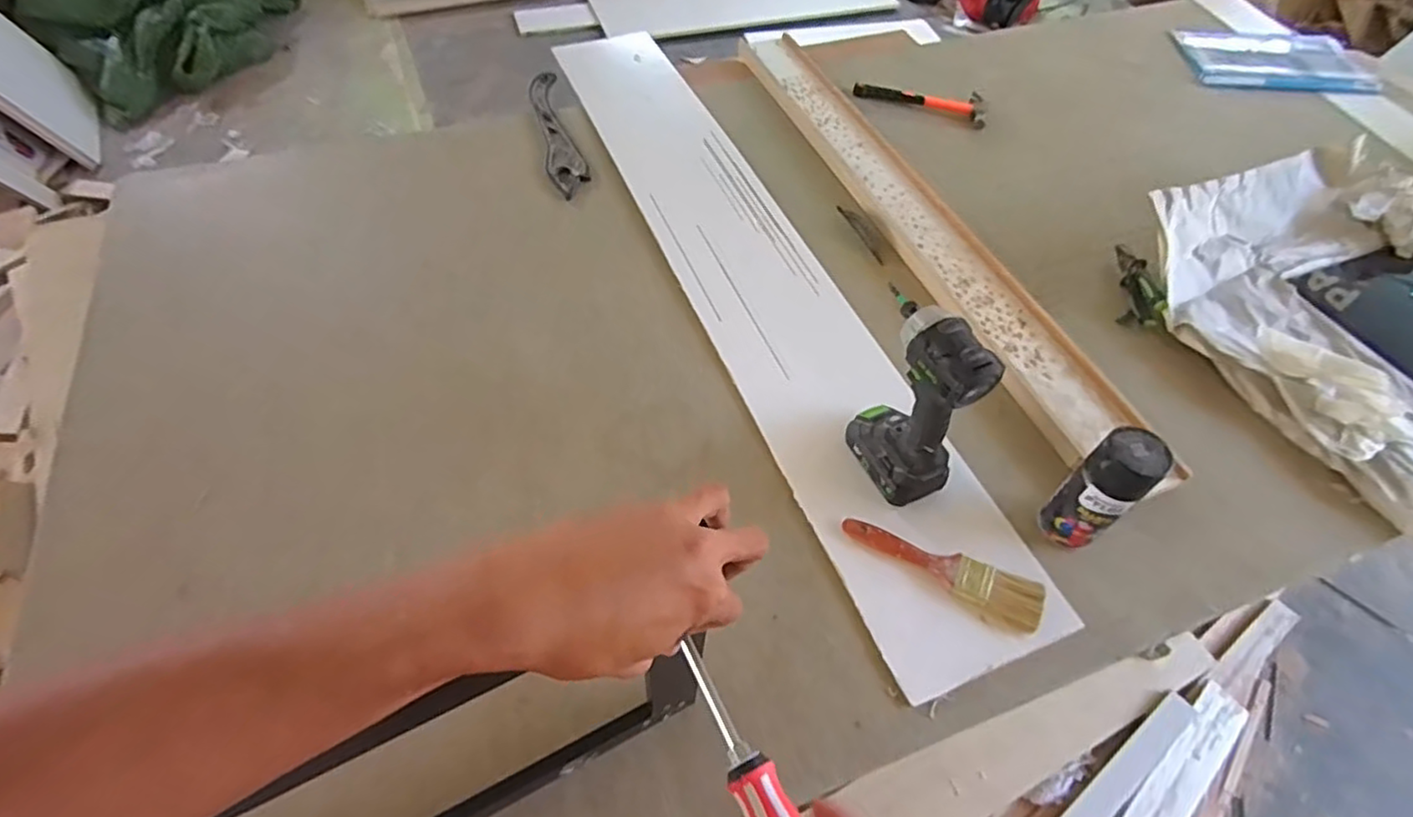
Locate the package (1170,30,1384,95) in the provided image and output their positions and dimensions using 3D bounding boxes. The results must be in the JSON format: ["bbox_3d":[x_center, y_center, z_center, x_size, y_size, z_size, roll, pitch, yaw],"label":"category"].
[{"bbox_3d":[1.200,-0.729,1.397,0.375,0.016,0.248,4,56,2],"label":"package"}]

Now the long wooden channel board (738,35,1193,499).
[{"bbox_3d":[0.334,-0.330,1.092,0.139,0.018,1.128,-19,59,-14],"label":"long wooden channel board"}]

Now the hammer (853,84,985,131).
[{"bbox_3d":[0.423,-0.616,1.312,0.254,0.027,0.095,16,57,10],"label":"hammer"}]

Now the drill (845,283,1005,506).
[{"bbox_3d":[0.227,-0.004,0.731,0.074,0.228,0.134,-22,59,-16],"label":"drill"}]

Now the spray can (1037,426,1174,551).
[{"bbox_3d":[0.427,0.088,0.719,0.066,0.155,0.065,1,56,-1],"label":"spray can"}]

